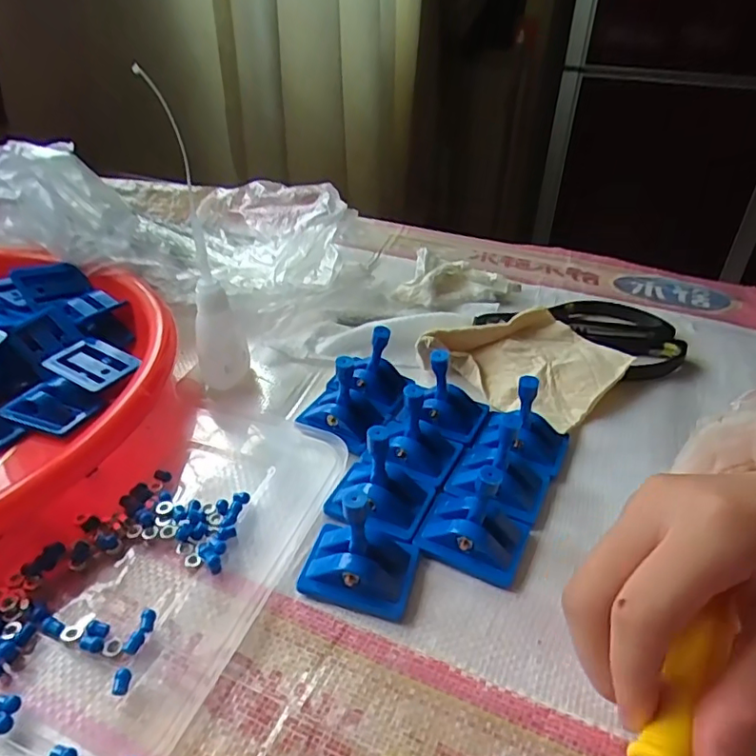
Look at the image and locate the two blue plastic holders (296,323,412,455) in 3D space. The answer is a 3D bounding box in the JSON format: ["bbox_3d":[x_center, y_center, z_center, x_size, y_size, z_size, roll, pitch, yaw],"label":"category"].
[{"bbox_3d":[-0.010,-0.002,0.312,0.043,0.042,0.066,21,40,24],"label":"two blue plastic holders"}]

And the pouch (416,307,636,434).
[{"bbox_3d":[0.091,-0.013,0.348,0.102,0.024,0.083,26,43,29],"label":"pouch"}]

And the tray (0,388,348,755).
[{"bbox_3d":[-0.087,0.069,0.246,0.098,0.009,0.172,14,38,16],"label":"tray"}]

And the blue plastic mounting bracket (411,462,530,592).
[{"bbox_3d":[0.042,0.054,0.238,0.044,0.040,0.034,18,39,21],"label":"blue plastic mounting bracket"}]

